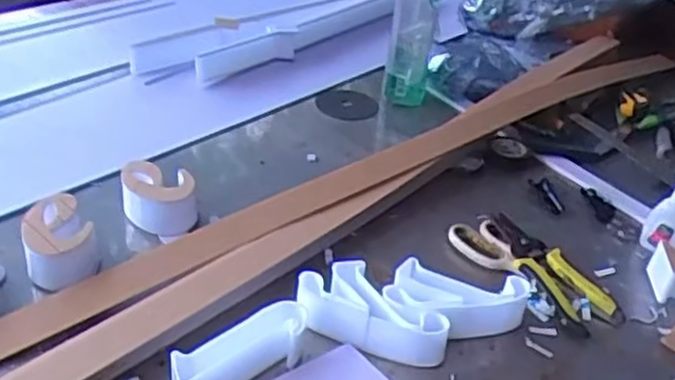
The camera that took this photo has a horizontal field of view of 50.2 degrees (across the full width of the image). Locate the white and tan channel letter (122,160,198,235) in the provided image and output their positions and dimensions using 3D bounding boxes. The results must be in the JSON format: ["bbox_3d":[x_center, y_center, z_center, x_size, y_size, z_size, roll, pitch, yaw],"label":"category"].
[{"bbox_3d":[-0.185,0.005,0.750,0.071,0.047,0.078,-4,35,-16],"label":"white and tan channel letter"}]

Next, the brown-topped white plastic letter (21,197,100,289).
[{"bbox_3d":[-0.258,0.050,0.673,0.063,0.044,0.081,-10,37,-24],"label":"brown-topped white plastic letter"}]

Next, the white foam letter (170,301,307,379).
[{"bbox_3d":[-0.078,0.134,0.585,0.124,0.041,0.037,-21,42,-35],"label":"white foam letter"}]

